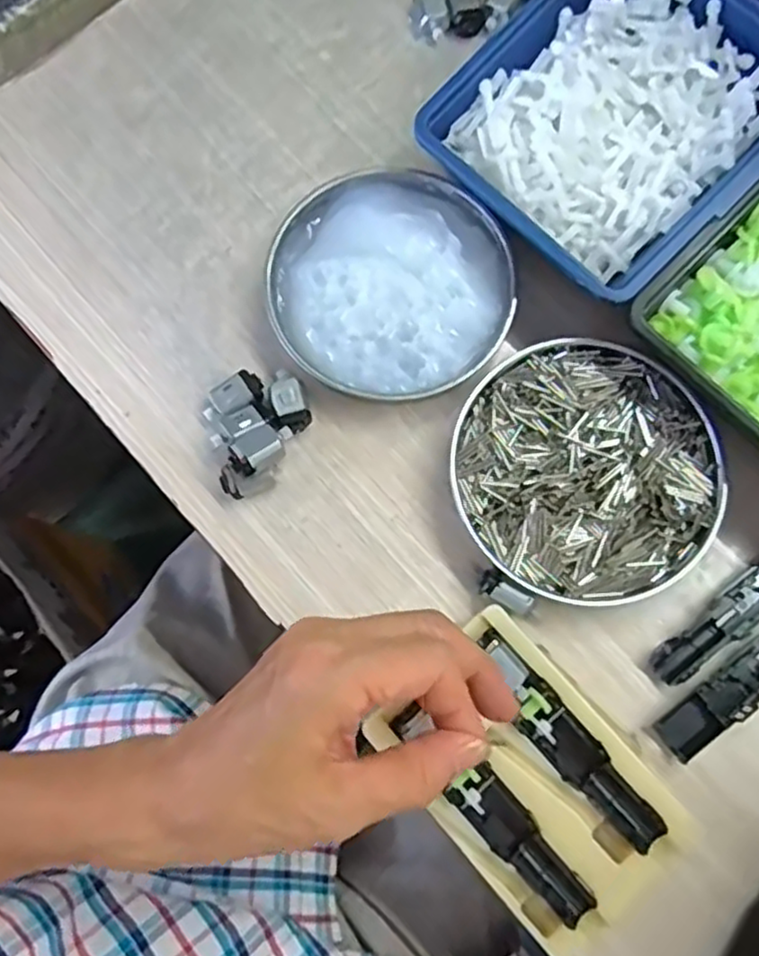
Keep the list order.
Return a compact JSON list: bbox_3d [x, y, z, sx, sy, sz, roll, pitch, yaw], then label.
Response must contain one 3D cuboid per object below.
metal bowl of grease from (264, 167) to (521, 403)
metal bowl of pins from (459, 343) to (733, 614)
[{"bbox_3d":[0.006,-0.107,0.384,0.126,0.027,0.132,0,79,0],"label":"metal bowl of grease"},{"bbox_3d":[0.106,-0.003,0.362,0.130,0.022,0.132,0,79,0],"label":"metal bowl of pins"}]

